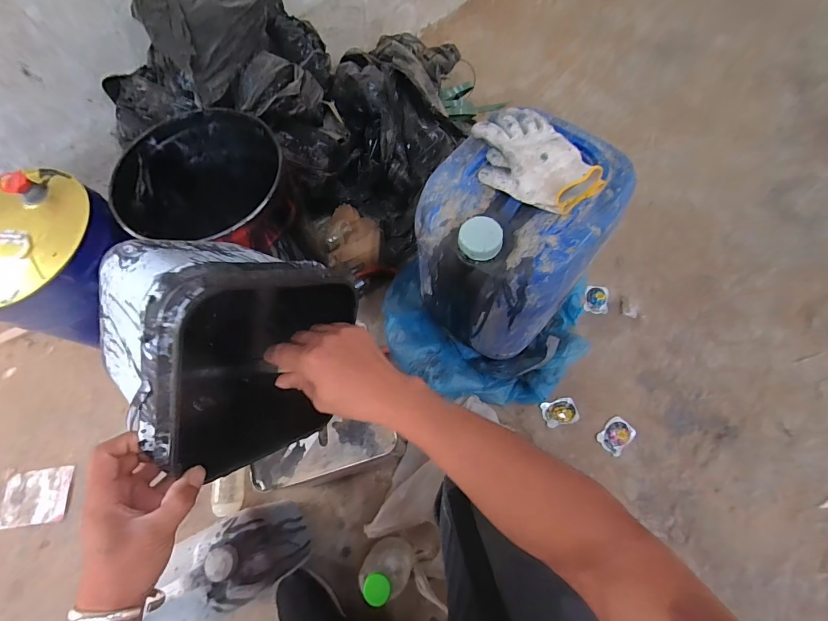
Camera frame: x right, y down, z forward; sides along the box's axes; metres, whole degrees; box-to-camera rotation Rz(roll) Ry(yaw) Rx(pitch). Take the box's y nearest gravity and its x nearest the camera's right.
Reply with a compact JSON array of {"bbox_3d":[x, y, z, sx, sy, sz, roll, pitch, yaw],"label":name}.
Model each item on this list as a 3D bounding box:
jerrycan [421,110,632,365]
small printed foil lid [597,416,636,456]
[{"bbox_3d":[0.174,-0.123,0.703,0.263,0.341,0.289,37,74,17],"label":"jerrycan"},{"bbox_3d":[0.428,0.264,0.799,0.077,0.006,0.053,-40,72,-12],"label":"small printed foil lid"}]

